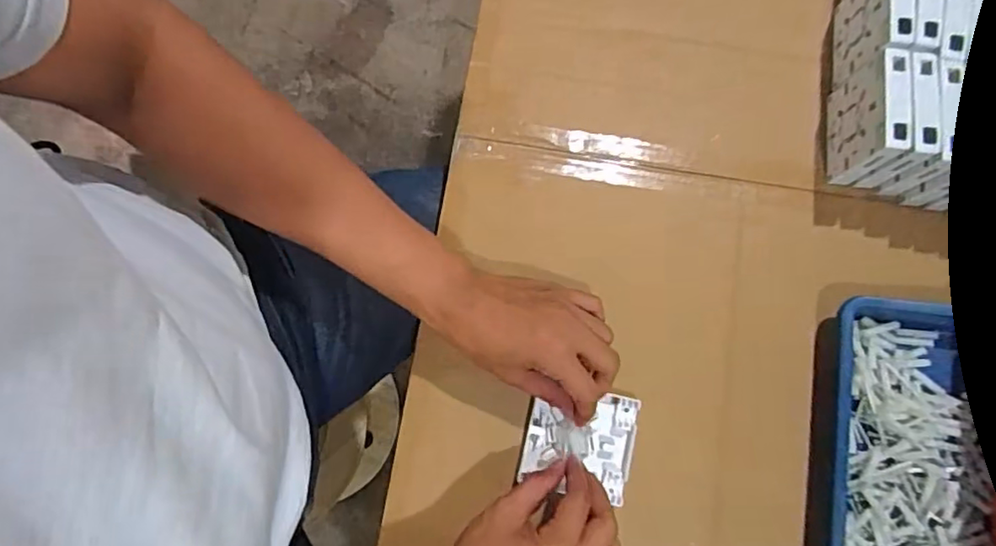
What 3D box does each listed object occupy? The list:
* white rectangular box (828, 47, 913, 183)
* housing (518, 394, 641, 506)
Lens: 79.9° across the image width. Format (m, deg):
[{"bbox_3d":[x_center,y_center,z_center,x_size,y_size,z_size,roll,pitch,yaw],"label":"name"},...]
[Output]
[{"bbox_3d":[0.316,-0.131,0.512,0.022,0.086,0.088,5,79,1],"label":"white rectangular box"},{"bbox_3d":[0.068,0.136,0.490,0.088,0.014,0.080,13,79,4],"label":"housing"}]

